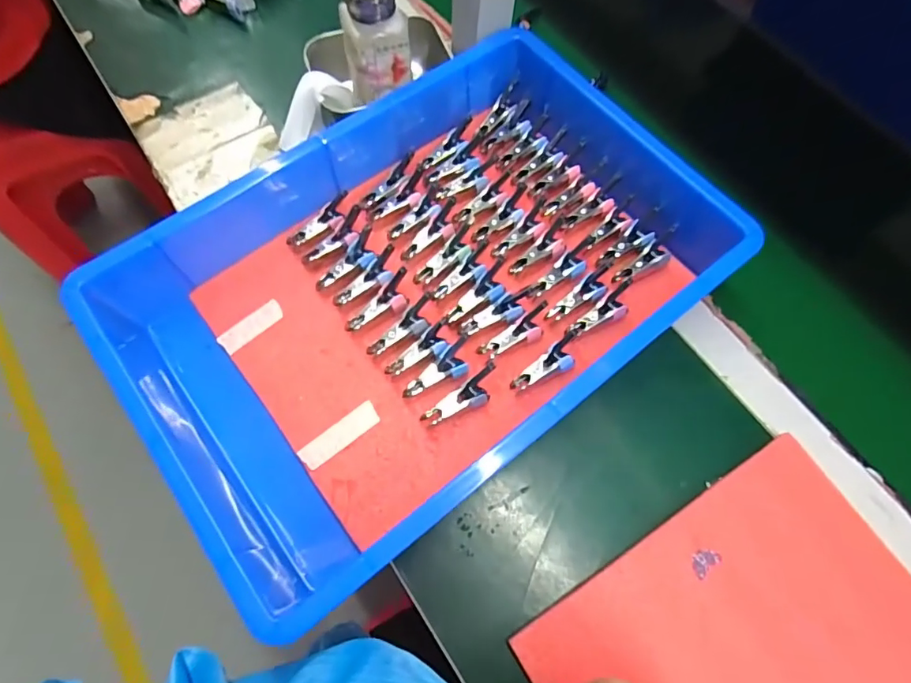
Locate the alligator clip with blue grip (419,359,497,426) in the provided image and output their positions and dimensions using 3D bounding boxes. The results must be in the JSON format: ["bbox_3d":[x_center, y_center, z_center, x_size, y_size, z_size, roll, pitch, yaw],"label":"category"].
[{"bbox_3d":[0.007,0.045,0.386,0.066,0.025,0.022,-36,74,-14],"label":"alligator clip with blue grip"}]

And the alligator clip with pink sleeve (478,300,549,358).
[{"bbox_3d":[0.049,-0.005,0.404,0.065,0.012,0.021,-33,73,1],"label":"alligator clip with pink sleeve"}]

